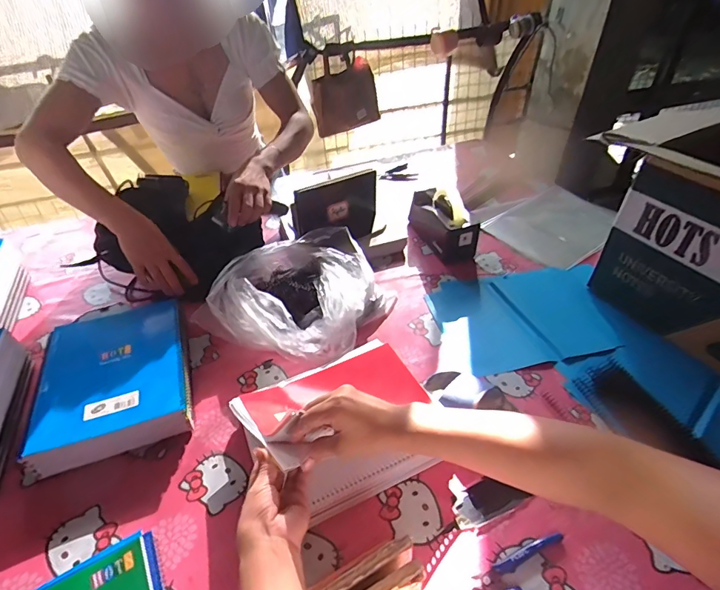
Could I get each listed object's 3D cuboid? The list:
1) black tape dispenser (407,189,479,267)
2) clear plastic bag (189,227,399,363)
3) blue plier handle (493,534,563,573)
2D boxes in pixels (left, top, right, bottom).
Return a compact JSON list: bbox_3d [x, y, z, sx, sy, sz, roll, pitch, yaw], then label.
[{"bbox_3d":[0.184,-0.162,0.943,0.077,0.106,0.204,-15,42,-15],"label":"black tape dispenser"},{"bbox_3d":[-0.106,-0.008,0.798,0.290,0.092,0.288,18,44,22],"label":"clear plastic bag"},{"bbox_3d":[0.198,0.299,0.485,0.094,0.011,0.014,-15,42,-15],"label":"blue plier handle"}]

